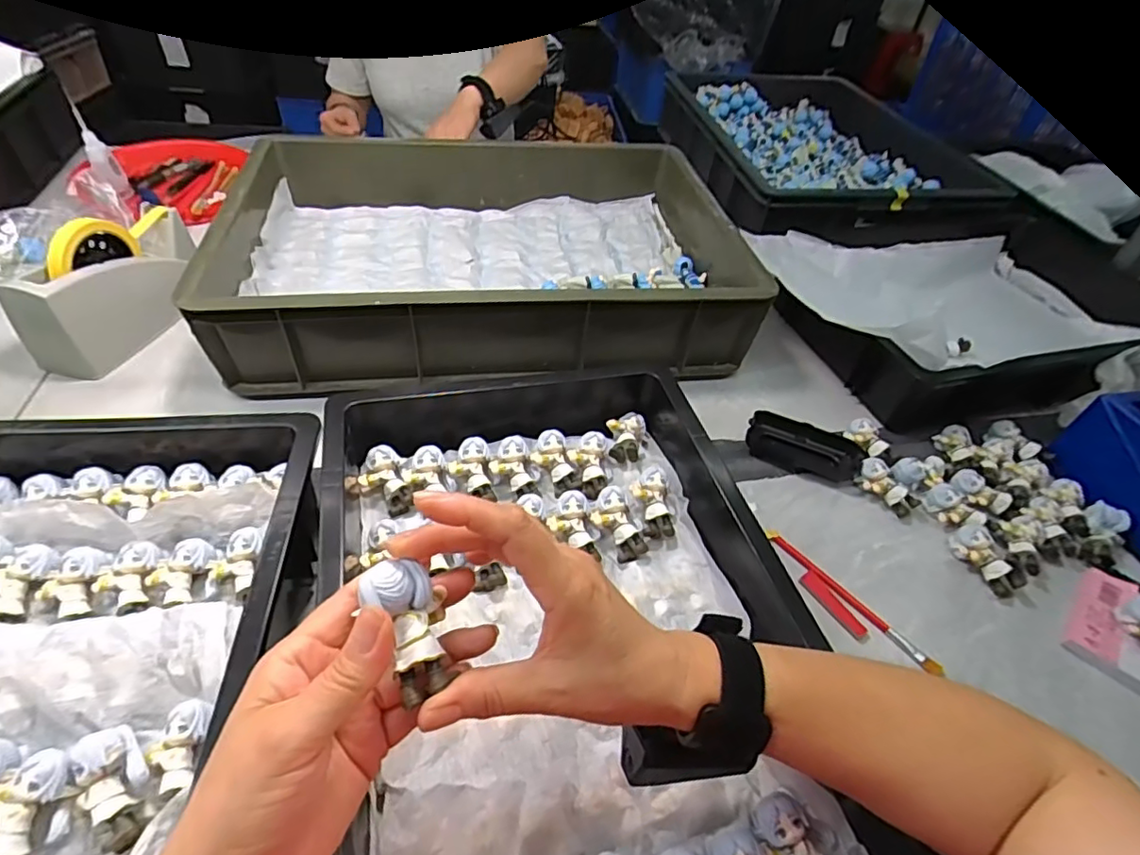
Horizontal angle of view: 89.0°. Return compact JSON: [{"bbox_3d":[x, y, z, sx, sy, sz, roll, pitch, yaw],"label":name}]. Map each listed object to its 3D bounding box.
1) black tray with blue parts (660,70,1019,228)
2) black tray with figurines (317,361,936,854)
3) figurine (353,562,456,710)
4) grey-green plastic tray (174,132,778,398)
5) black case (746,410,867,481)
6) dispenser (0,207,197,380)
[{"bbox_3d":[0.377,-0.465,0.955,0.325,0.103,0.573,-3,46,-10],"label":"black tray with blue parts"},{"bbox_3d":[-0.004,0.124,0.407,0.311,0.071,0.463,-7,47,-13],"label":"black tray with figurines"},{"bbox_3d":[-0.071,0.087,0.258,0.027,0.026,0.058,-18,84,-22],"label":"figurine"},{"bbox_3d":[-0.102,-0.225,0.723,0.569,0.110,0.398,-3,46,-9],"label":"grey-green plastic tray"},{"bbox_3d":[0.242,0.023,0.607,0.112,0.039,0.053,23,48,16],"label":"black case"},{"bbox_3d":[-0.489,-0.159,0.627,0.073,0.109,0.195,12,45,6],"label":"dispenser"}]

